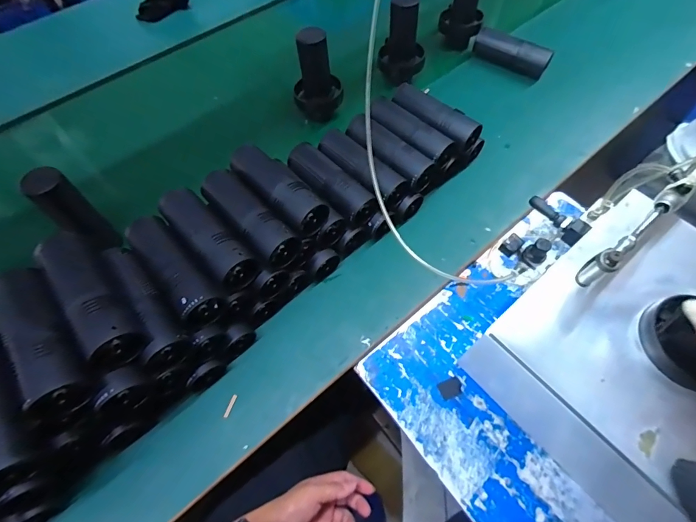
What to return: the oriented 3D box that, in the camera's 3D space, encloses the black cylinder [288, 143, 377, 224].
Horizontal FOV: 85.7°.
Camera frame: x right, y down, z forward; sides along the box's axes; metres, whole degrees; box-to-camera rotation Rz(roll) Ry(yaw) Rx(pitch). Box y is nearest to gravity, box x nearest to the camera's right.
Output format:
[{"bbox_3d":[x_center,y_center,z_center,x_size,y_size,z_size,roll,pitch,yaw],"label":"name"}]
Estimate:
[{"bbox_3d":[-0.029,-0.122,0.599,0.053,0.042,0.158,-40,68,-18],"label":"black cylinder"}]

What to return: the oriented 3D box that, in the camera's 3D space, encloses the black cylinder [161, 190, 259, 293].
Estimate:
[{"bbox_3d":[-0.186,-0.034,0.487,0.055,0.046,0.163,-41,69,-18],"label":"black cylinder"}]

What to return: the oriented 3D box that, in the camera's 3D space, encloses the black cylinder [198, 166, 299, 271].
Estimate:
[{"bbox_3d":[-0.136,-0.061,0.505,0.053,0.045,0.168,-40,68,-18],"label":"black cylinder"}]

